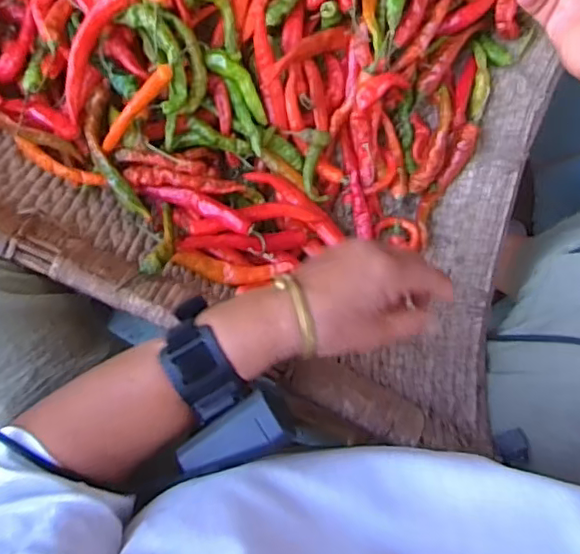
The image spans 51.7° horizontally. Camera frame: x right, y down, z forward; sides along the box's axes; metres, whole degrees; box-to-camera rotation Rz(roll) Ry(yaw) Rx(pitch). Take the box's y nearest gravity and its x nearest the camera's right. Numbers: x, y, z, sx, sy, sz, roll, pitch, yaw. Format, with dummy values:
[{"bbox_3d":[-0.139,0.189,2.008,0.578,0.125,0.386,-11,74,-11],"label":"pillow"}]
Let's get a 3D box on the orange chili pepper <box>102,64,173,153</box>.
[{"bbox_3d":[-0.120,-0.128,0.458,0.011,0.013,0.083,45,109,-4],"label":"orange chili pepper"}]

